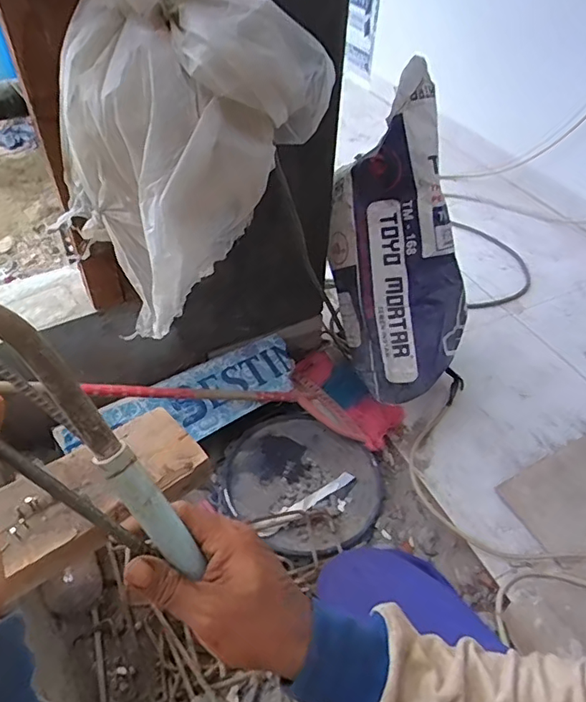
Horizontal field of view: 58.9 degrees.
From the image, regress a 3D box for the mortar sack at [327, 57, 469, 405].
[{"bbox_3d":[0.197,-0.191,0.948,0.207,0.527,0.183,-6,14,-11],"label":"mortar sack"}]

